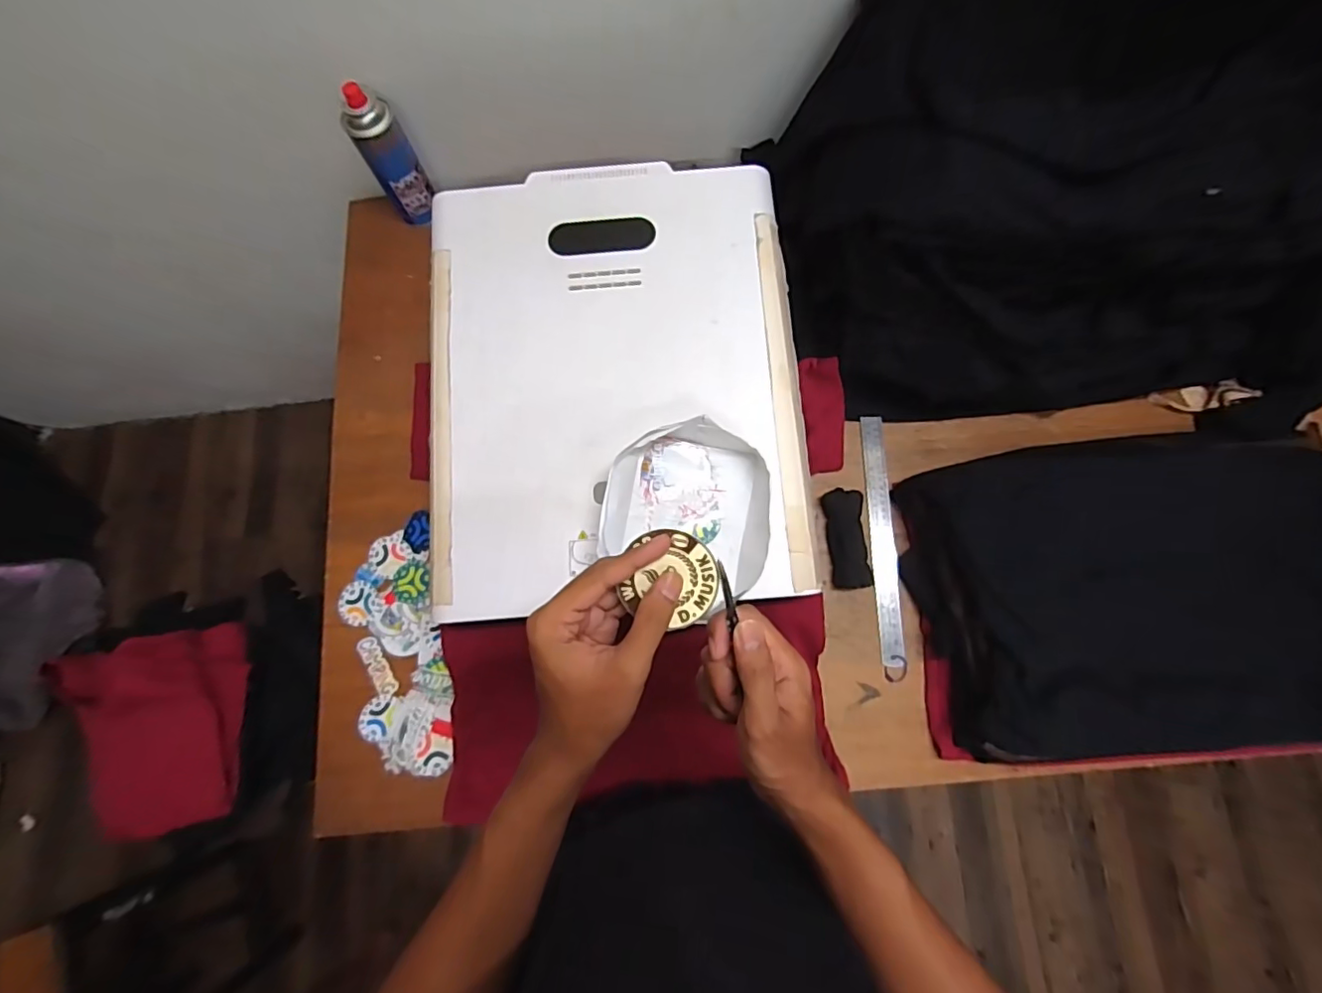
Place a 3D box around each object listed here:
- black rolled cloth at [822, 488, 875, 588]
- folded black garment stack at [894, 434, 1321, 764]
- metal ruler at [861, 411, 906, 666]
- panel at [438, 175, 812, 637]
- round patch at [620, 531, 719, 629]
[{"bbox_3d":[0.243,0.055,0.727,0.050,0.019,0.126,-5,78,0],"label":"black rolled cloth"},{"bbox_3d":[0.579,0.116,0.655,0.508,0.105,0.339,-3,78,1],"label":"folded black garment stack"},{"bbox_3d":[0.292,0.052,0.736,0.031,0.006,0.325,-2,78,10],"label":"metal ruler"},{"bbox_3d":[-0.054,-0.141,0.617,0.399,0.019,0.508,-5,78,0],"label":"panel"},{"bbox_3d":[0.007,0.052,0.356,0.057,0.006,0.058,0,96,2],"label":"round patch"}]

